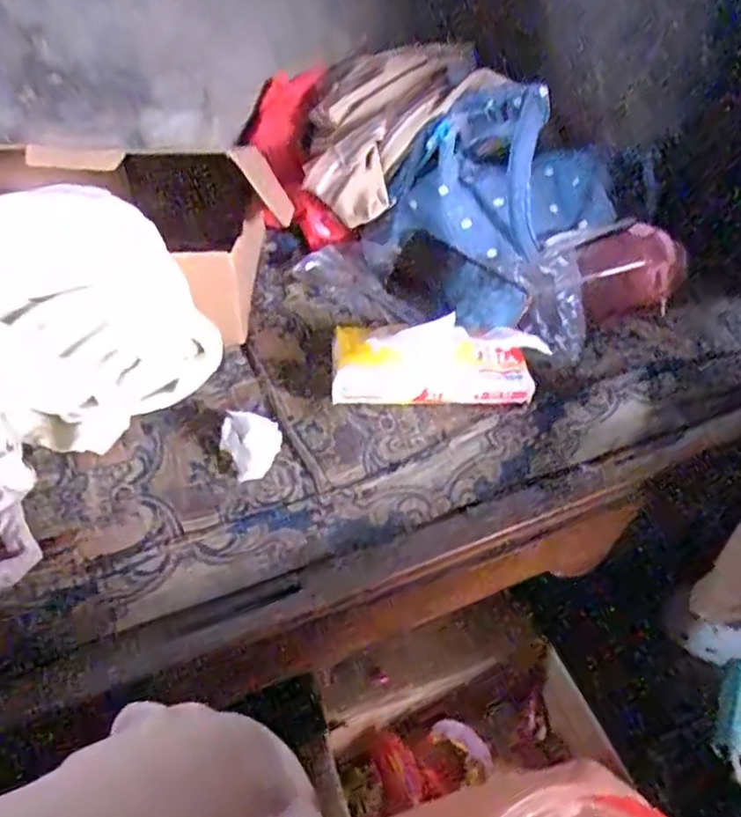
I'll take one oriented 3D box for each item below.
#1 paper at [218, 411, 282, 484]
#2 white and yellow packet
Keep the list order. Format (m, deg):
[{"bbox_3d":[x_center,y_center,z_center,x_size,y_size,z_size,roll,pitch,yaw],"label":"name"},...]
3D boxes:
[{"bbox_3d":[-0.099,0.031,0.553,0.047,0.028,0.059,4,43,1],"label":"paper"},{"bbox_3d":[0.056,-0.052,0.616,0.178,0.073,0.083,0,43,-2],"label":"white and yellow packet"}]

